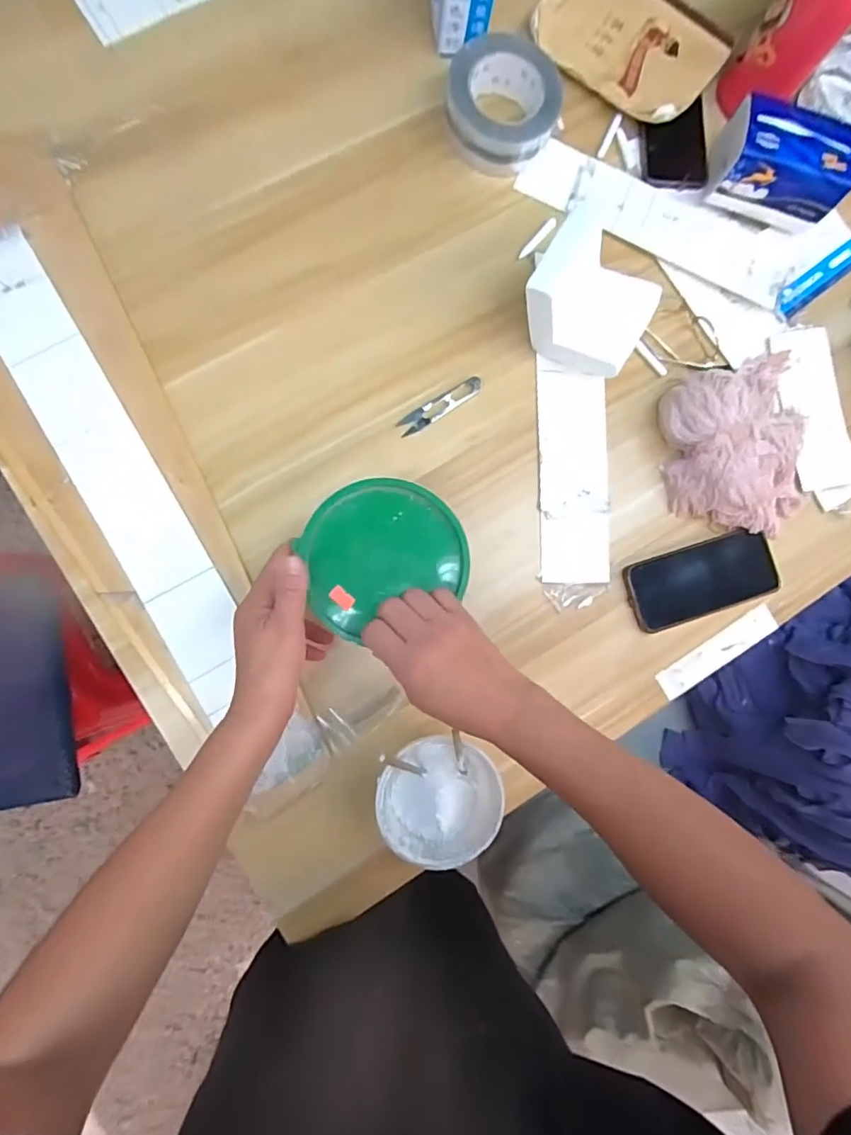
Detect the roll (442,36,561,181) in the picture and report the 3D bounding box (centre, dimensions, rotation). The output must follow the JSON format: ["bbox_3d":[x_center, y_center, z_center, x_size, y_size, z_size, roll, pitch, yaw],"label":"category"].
[{"bbox_3d":[0.082,-0.498,0.583,0.118,0.044,0.120,1,86,-8],"label":"roll"}]

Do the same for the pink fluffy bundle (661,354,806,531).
[{"bbox_3d":[0.351,-0.135,0.581,0.174,0.055,0.196,-11,88,-8],"label":"pink fluffy bundle"}]

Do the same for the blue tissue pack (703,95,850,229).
[{"bbox_3d":[0.393,-0.447,0.602,0.129,0.075,0.090,15,84,-6],"label":"blue tissue pack"}]

